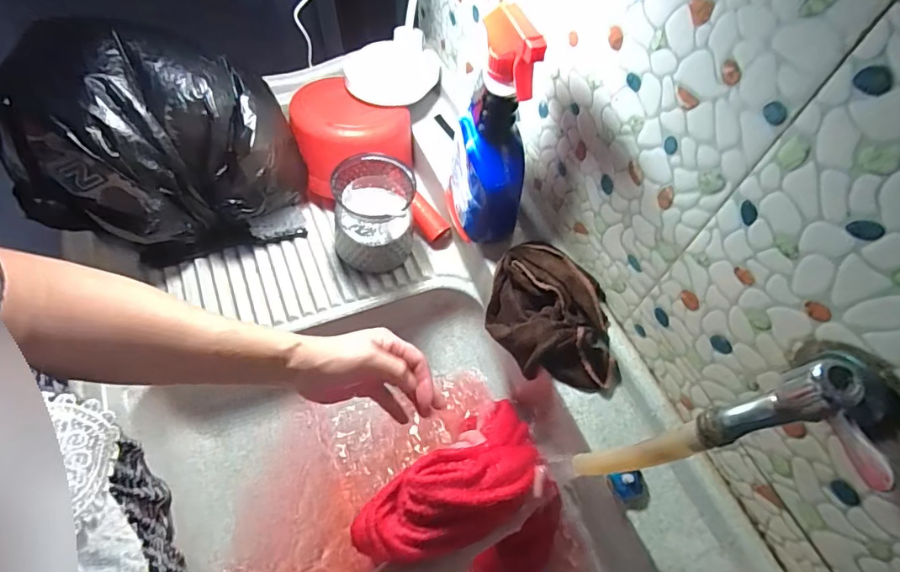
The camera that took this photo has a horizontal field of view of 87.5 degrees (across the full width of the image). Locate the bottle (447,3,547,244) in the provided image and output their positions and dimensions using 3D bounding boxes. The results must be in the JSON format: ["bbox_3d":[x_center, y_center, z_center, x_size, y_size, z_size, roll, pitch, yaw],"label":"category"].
[{"bbox_3d":[0.042,-0.150,0.501,0.062,0.278,0.099,-15,64,-11],"label":"bottle"}]

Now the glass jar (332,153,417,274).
[{"bbox_3d":[-0.098,-0.092,0.618,0.095,0.118,0.109,6,62,0],"label":"glass jar"}]

